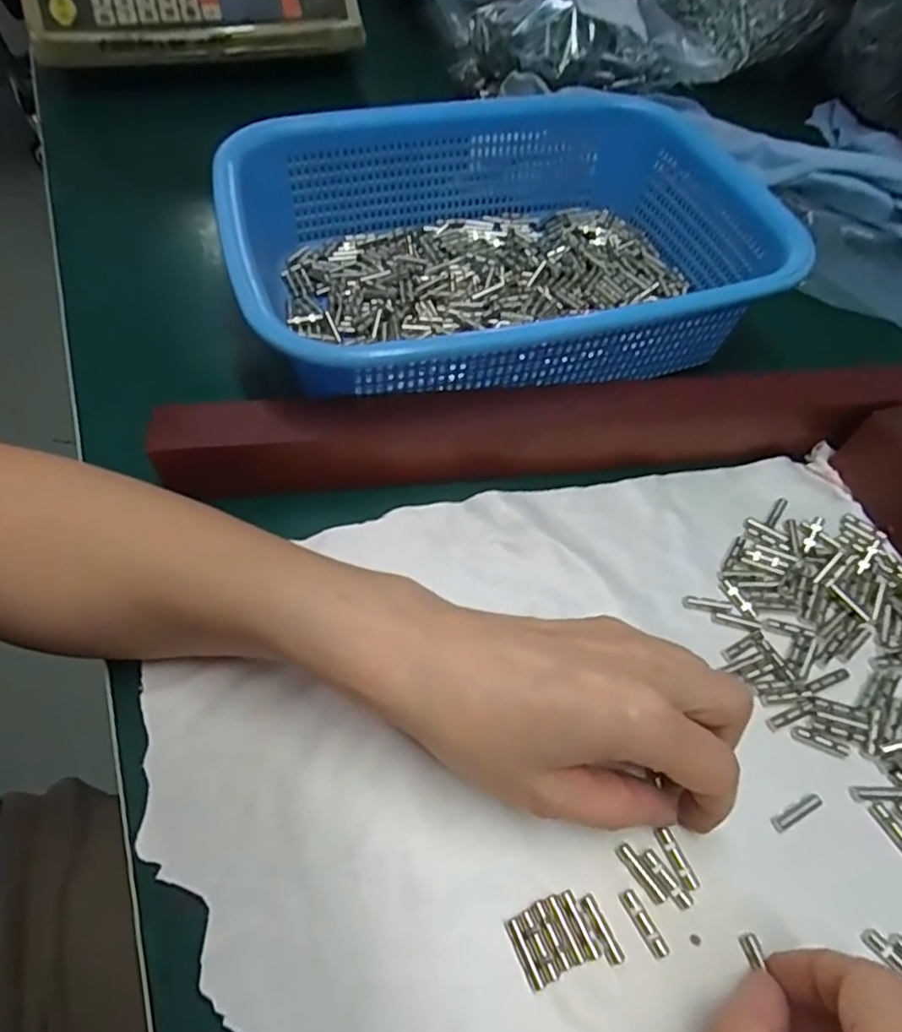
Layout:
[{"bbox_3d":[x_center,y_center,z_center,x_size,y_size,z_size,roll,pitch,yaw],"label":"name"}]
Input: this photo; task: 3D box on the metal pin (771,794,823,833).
[{"bbox_3d":[0.129,0.109,0.222,0.021,0.004,0.005,-21,60,-14],"label":"metal pin"}]

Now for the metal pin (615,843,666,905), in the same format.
[{"bbox_3d":[0.066,0.124,0.208,0.005,0.004,0.021,-27,62,-17],"label":"metal pin"}]

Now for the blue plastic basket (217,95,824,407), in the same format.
[{"bbox_3d":[0.036,-0.151,0.342,0.289,0.072,0.205,-14,59,-10],"label":"blue plastic basket"}]

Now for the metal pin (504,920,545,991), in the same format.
[{"bbox_3d":[0.023,0.141,0.193,0.004,0.004,0.020,-20,60,-13],"label":"metal pin"}]

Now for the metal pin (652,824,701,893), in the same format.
[{"bbox_3d":[0.080,0.121,0.211,0.006,0.004,0.019,-22,60,-14],"label":"metal pin"}]

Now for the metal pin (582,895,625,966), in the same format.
[{"bbox_3d":[0.050,0.136,0.198,0.005,0.004,0.021,-22,60,-15],"label":"metal pin"}]

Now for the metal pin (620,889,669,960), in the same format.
[{"bbox_3d":[0.064,0.135,0.200,0.006,0.004,0.020,-24,61,-16],"label":"metal pin"}]

